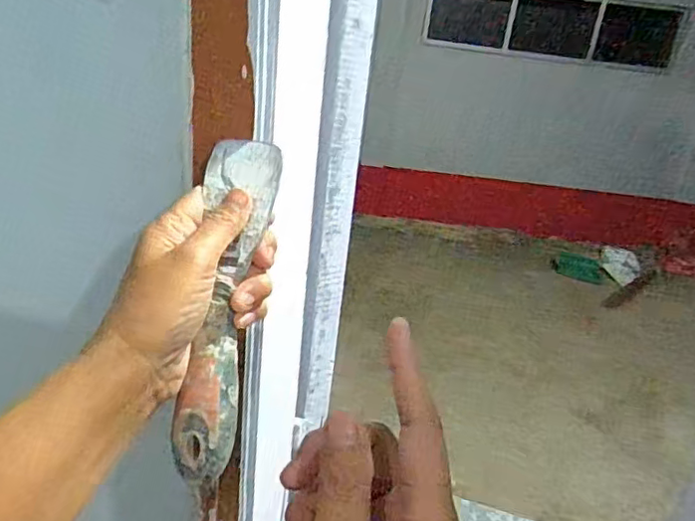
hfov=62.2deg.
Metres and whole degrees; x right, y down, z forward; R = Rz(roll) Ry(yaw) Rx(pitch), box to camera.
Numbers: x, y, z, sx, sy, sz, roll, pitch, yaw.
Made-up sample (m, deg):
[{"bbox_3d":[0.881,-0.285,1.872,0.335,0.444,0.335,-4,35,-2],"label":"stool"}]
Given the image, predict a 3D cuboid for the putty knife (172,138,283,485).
[{"bbox_3d":[-0.069,0.023,0.319,0.040,0.186,0.013,7,-10,0],"label":"putty knife"}]

